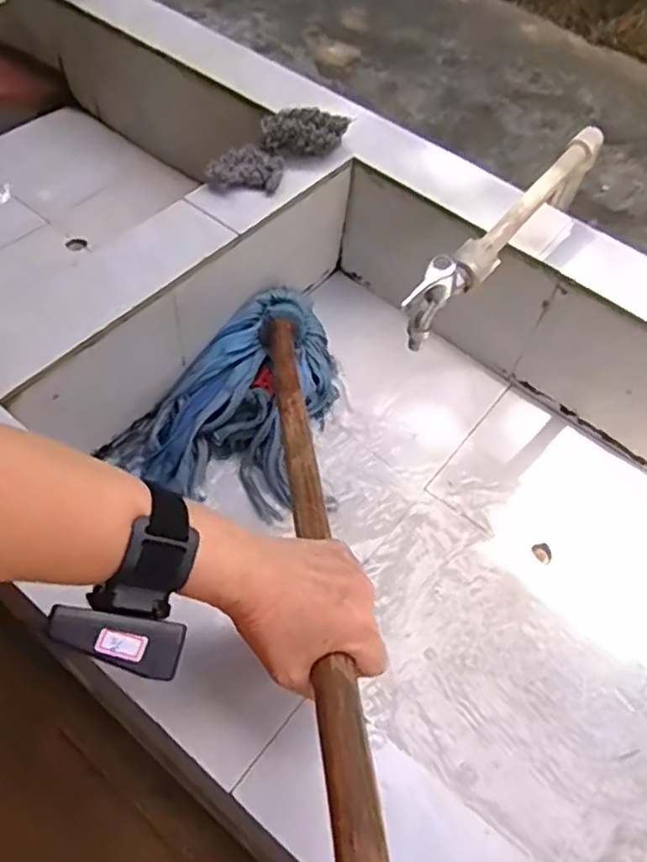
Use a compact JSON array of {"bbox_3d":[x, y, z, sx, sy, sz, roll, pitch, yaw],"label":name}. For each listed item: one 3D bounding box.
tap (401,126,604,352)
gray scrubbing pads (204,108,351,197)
[{"bbox_3d":[0.176,-0.189,0.649,0.037,0.092,0.307,37,61,19],"label":"tap"},{"bbox_3d":[-0.049,-0.320,0.749,0.169,0.046,0.056,-32,64,-23],"label":"gray scrubbing pads"}]

